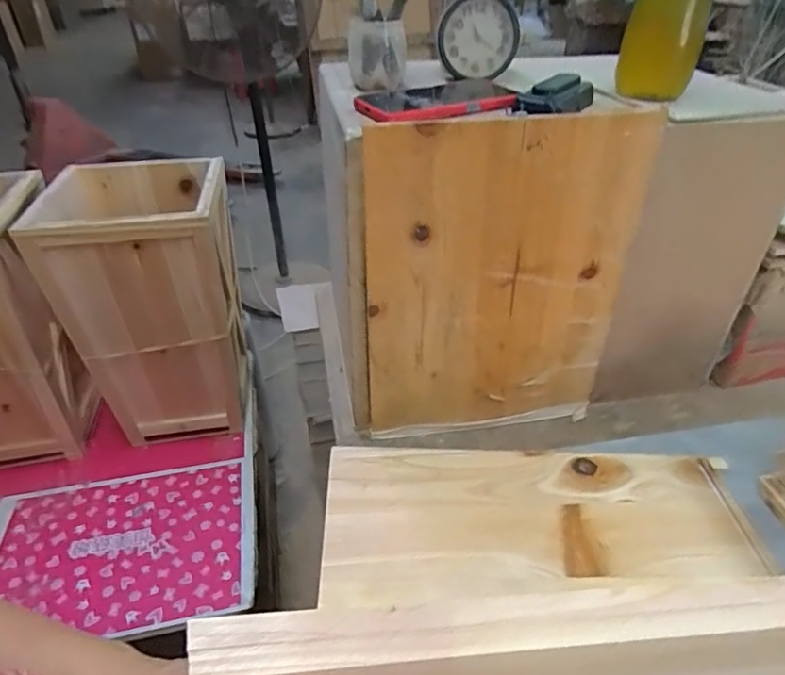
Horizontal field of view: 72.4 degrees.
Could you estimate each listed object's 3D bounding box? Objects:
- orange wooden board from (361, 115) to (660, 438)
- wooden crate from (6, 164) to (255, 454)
[{"bbox_3d":[0.117,-0.048,0.575,0.285,0.352,0.016,-6,37,-7],"label":"orange wooden board"},{"bbox_3d":[-0.405,-0.053,0.937,0.271,0.430,0.236,-6,37,-7],"label":"wooden crate"}]

